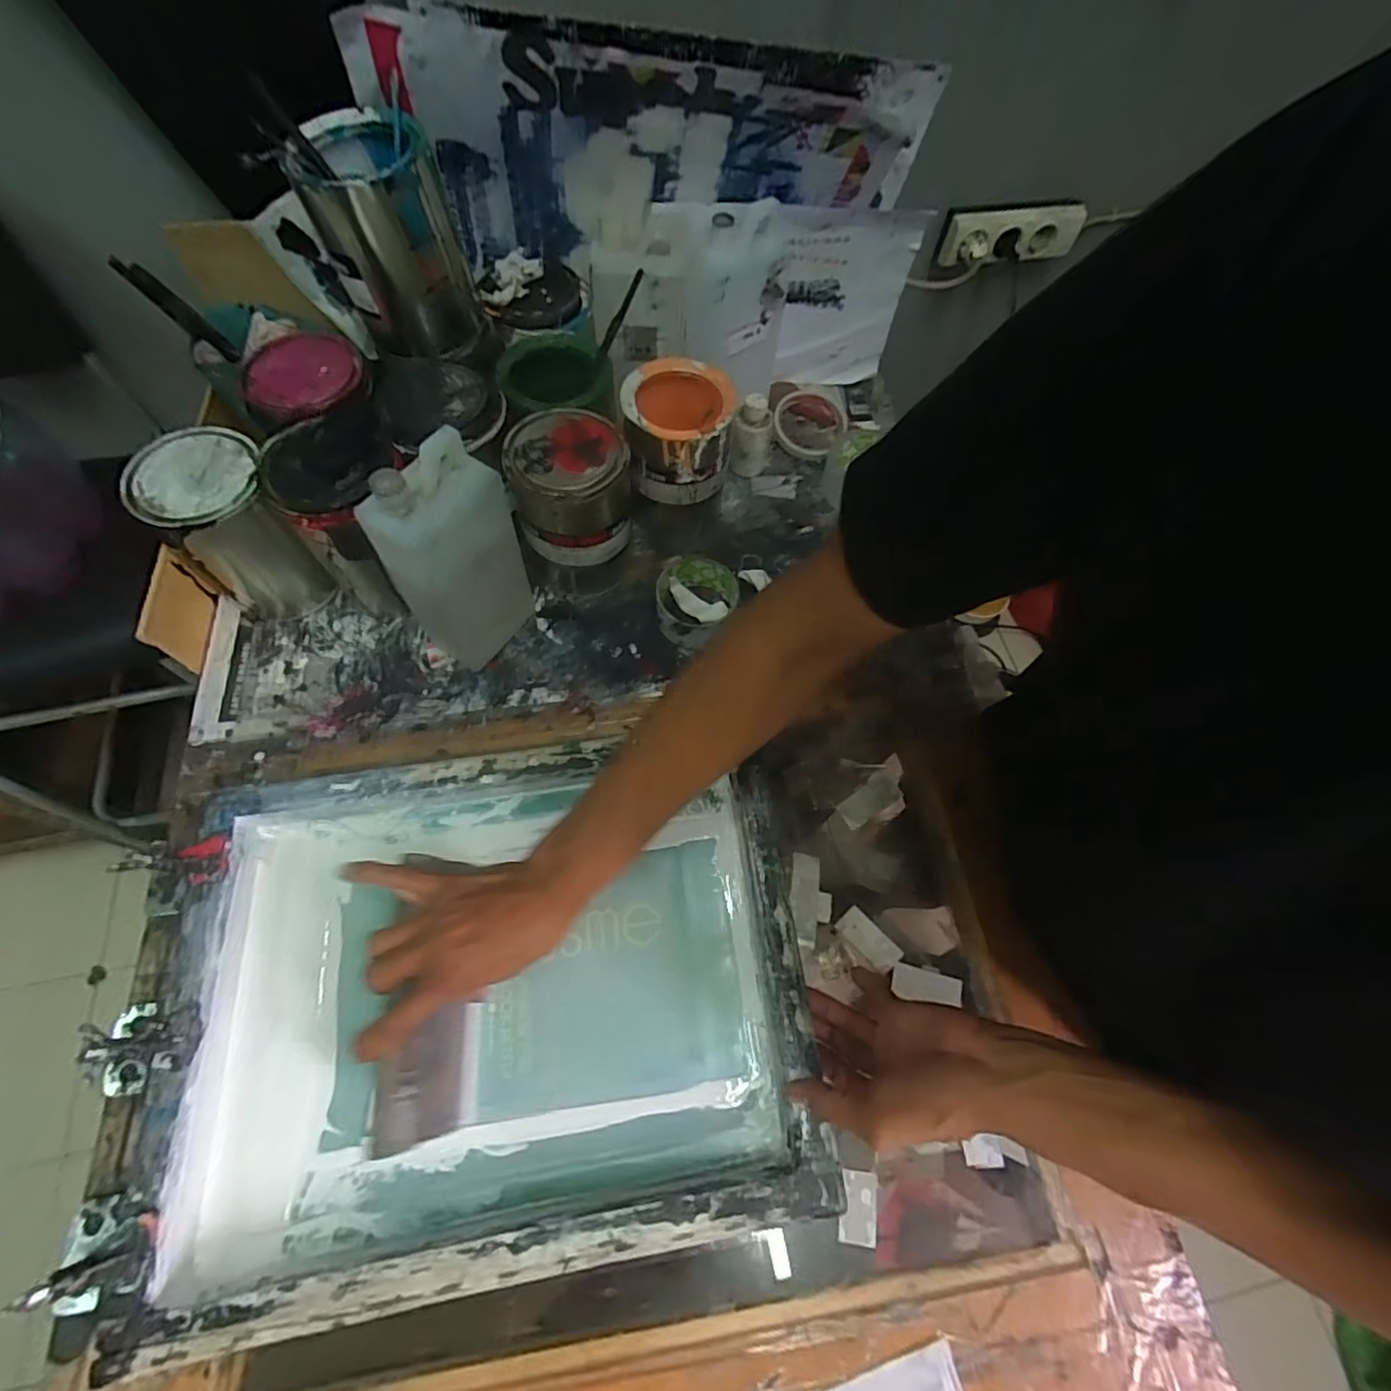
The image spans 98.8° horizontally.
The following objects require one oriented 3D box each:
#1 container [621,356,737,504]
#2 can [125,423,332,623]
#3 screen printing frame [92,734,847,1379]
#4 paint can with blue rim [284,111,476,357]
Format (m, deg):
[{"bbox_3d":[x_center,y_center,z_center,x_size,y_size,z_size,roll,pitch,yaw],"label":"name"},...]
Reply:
[{"bbox_3d":[-0.016,-0.265,0.600,0.111,0.090,0.105,-2,65,-5],"label":"container"},{"bbox_3d":[-0.422,-0.159,0.557,0.096,0.156,0.100,2,65,-4],"label":"can"},{"bbox_3d":[-0.152,0.208,0.464,0.442,0.057,0.367,-7,67,-4],"label":"screen printing frame"},{"bbox_3d":[-0.262,-0.395,0.521,0.107,0.139,0.122,-14,67,-11],"label":"paint can with blue rim"}]

